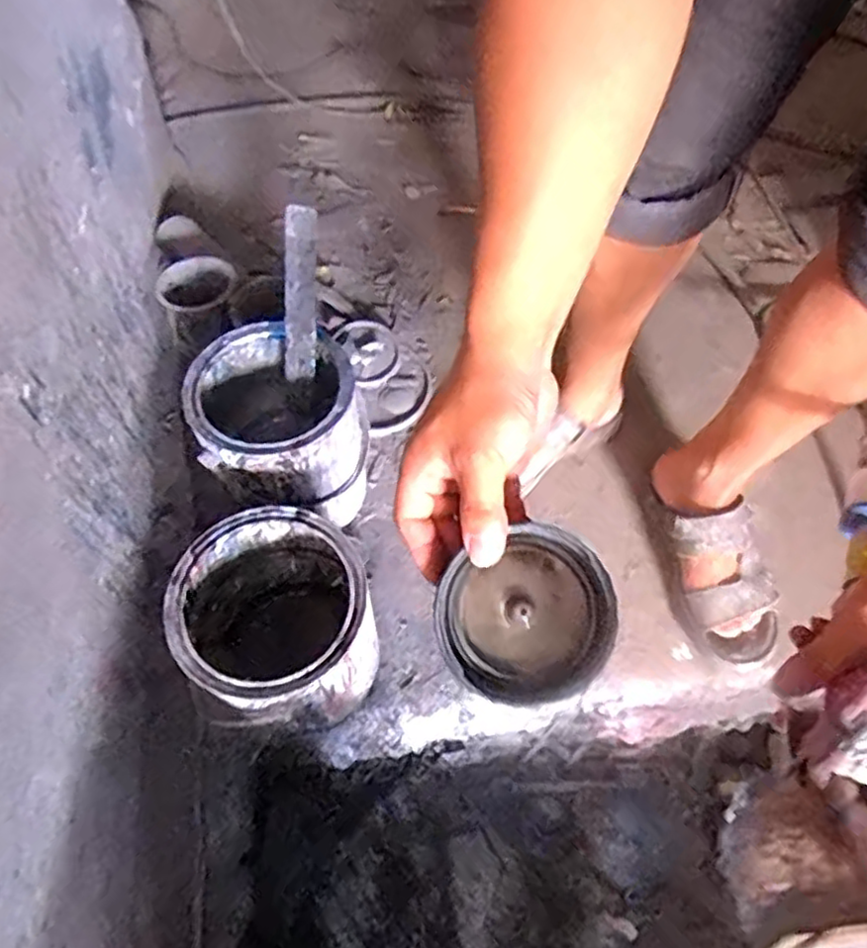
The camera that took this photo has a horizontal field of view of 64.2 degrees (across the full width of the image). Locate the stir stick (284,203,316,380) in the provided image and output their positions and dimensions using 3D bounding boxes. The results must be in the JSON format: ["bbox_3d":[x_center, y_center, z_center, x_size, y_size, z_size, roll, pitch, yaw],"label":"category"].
[{"bbox_3d":[-0.132,-0.174,0.684,0.028,0.169,0.018,10,29,5],"label":"stir stick"}]

